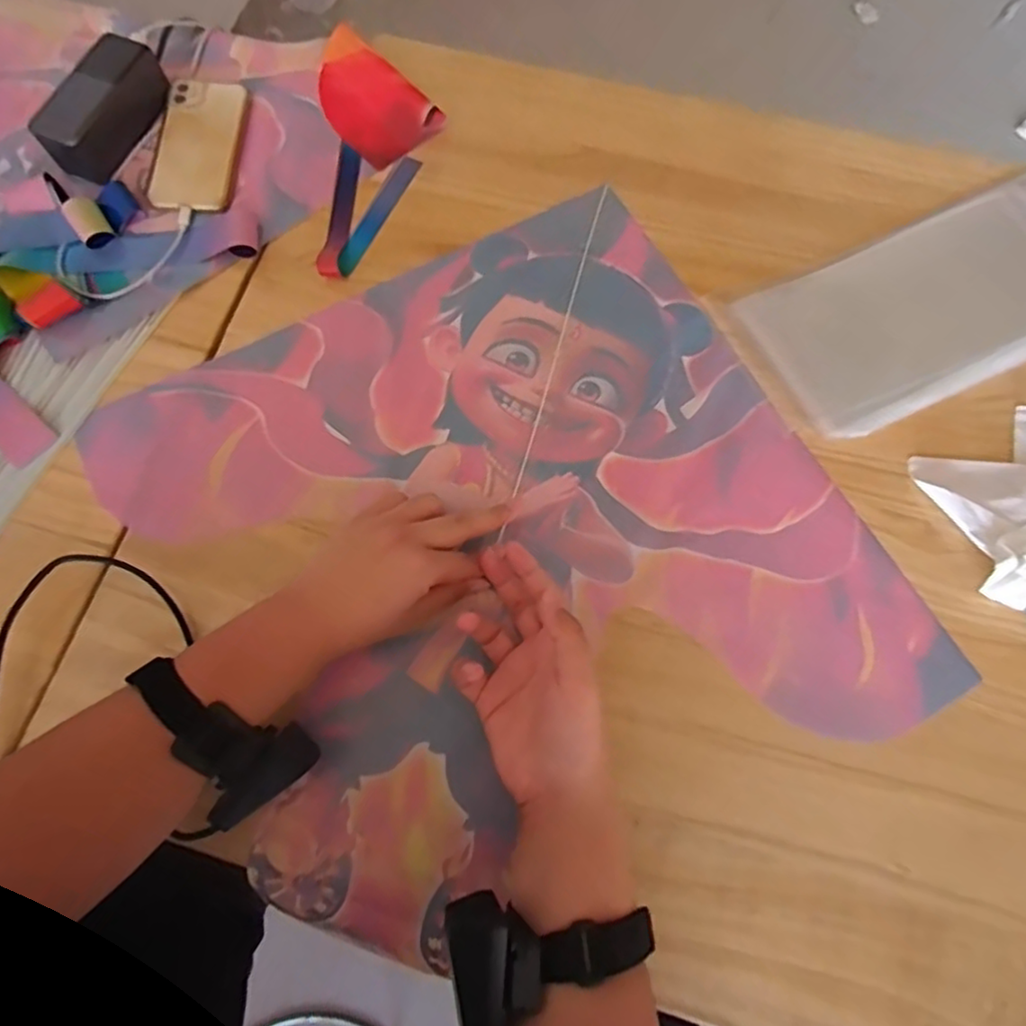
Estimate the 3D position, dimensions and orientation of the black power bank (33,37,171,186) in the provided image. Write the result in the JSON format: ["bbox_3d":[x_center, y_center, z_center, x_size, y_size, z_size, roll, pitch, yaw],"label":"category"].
[{"bbox_3d":[-0.395,-0.388,0.601,0.058,0.054,0.136,24,74,8],"label":"black power bank"}]

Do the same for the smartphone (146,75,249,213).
[{"bbox_3d":[-0.307,-0.361,0.609,0.077,0.015,0.154,1,72,1],"label":"smartphone"}]

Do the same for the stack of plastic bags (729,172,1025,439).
[{"bbox_3d":[0.382,-0.188,0.555,0.338,0.016,0.159,-25,74,-5],"label":"stack of plastic bags"}]

